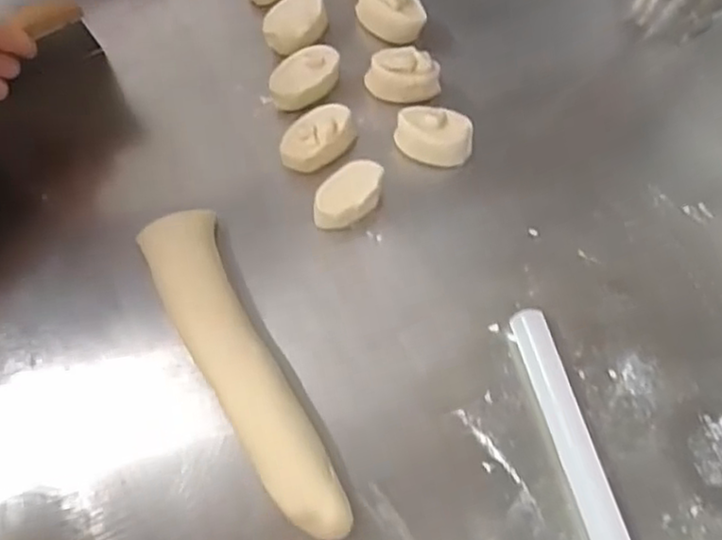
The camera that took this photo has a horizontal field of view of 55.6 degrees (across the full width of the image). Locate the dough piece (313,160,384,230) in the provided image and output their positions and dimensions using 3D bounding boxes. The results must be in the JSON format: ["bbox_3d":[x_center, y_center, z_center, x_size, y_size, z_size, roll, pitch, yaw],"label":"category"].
[{"bbox_3d":[-0.009,-0.058,0.566,0.034,0.044,0.061,39,75,14],"label":"dough piece"}]

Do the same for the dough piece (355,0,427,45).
[{"bbox_3d":[0.027,-0.236,0.624,0.060,0.034,0.036,36,75,13],"label":"dough piece"}]

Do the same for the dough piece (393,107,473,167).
[{"bbox_3d":[0.061,-0.112,0.584,0.065,0.043,0.034,18,71,8],"label":"dough piece"}]

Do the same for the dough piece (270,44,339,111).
[{"bbox_3d":[-0.048,-0.168,0.599,0.064,0.030,0.034,-39,74,-12],"label":"dough piece"}]

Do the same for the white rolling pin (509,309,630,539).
[{"bbox_3d":[0.176,0.181,0.488,0.030,0.027,0.319,-15,70,-4],"label":"white rolling pin"}]

